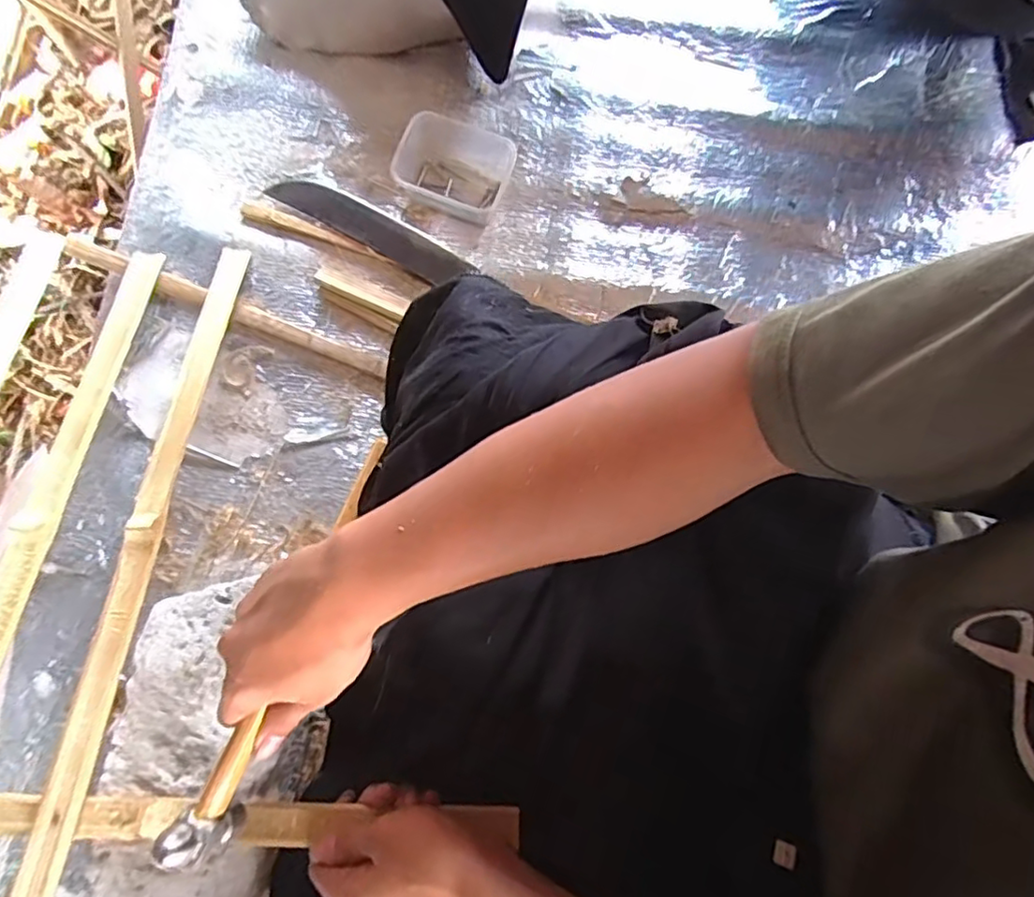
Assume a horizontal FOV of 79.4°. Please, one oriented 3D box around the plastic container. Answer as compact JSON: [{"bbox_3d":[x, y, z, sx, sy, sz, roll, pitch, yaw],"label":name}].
[{"bbox_3d":[-0.064,-0.269,0.601,0.108,0.047,0.082,17,76,1],"label":"plastic container"}]

